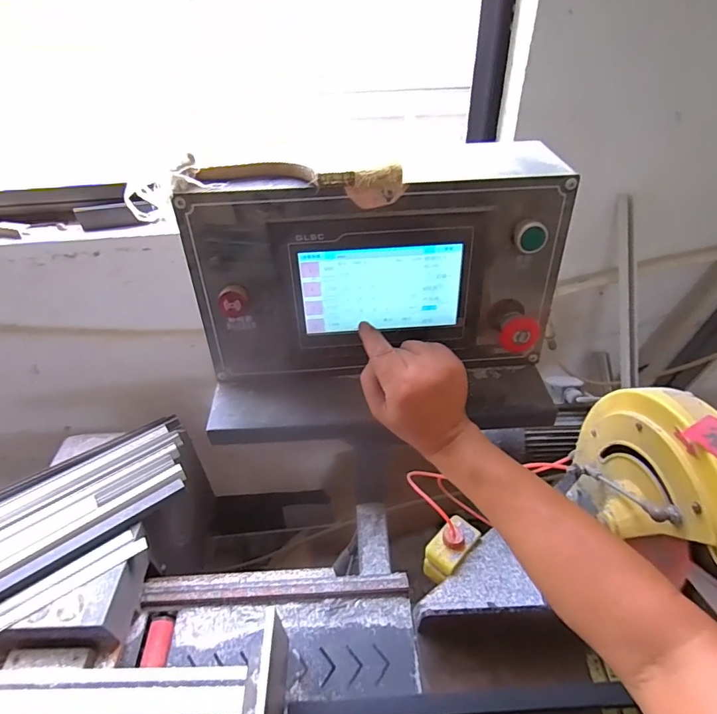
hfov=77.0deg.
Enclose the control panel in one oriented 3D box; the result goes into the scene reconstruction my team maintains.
[{"bbox_3d":[0.019,-0.107,0.476,0.353,0.202,0.145,-2,43,1],"label":"control panel"}]

